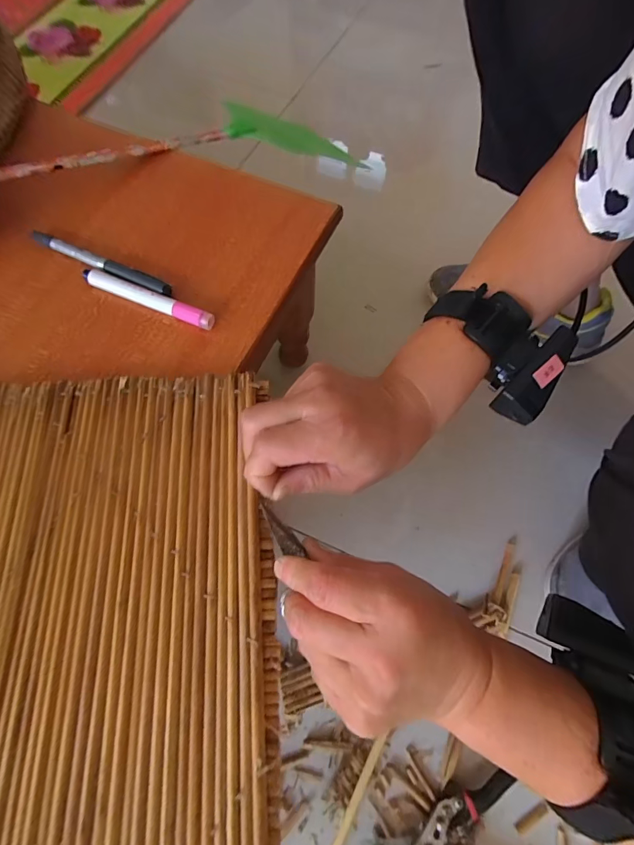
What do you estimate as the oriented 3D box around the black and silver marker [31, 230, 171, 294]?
[{"bbox_3d":[-0.178,-0.133,0.327,0.133,0.008,0.014,25,69,7],"label":"black and silver marker"}]

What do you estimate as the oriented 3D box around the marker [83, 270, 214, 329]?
[{"bbox_3d":[-0.134,-0.099,0.315,0.113,0.011,0.011,23,69,7],"label":"marker"}]

